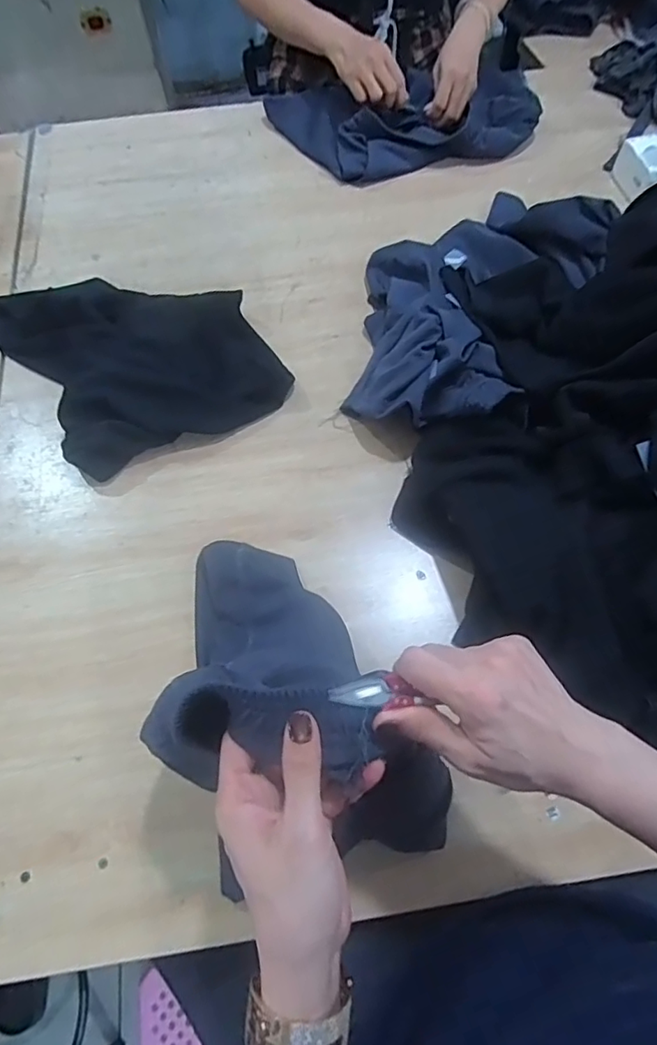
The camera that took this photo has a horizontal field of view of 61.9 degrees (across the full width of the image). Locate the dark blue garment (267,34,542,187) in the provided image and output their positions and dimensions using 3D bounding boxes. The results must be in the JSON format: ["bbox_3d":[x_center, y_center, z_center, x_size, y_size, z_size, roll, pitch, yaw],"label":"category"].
[{"bbox_3d":[0.123,-0.657,0.883,0.412,0.060,0.235,-10,66,-4],"label":"dark blue garment"}]

